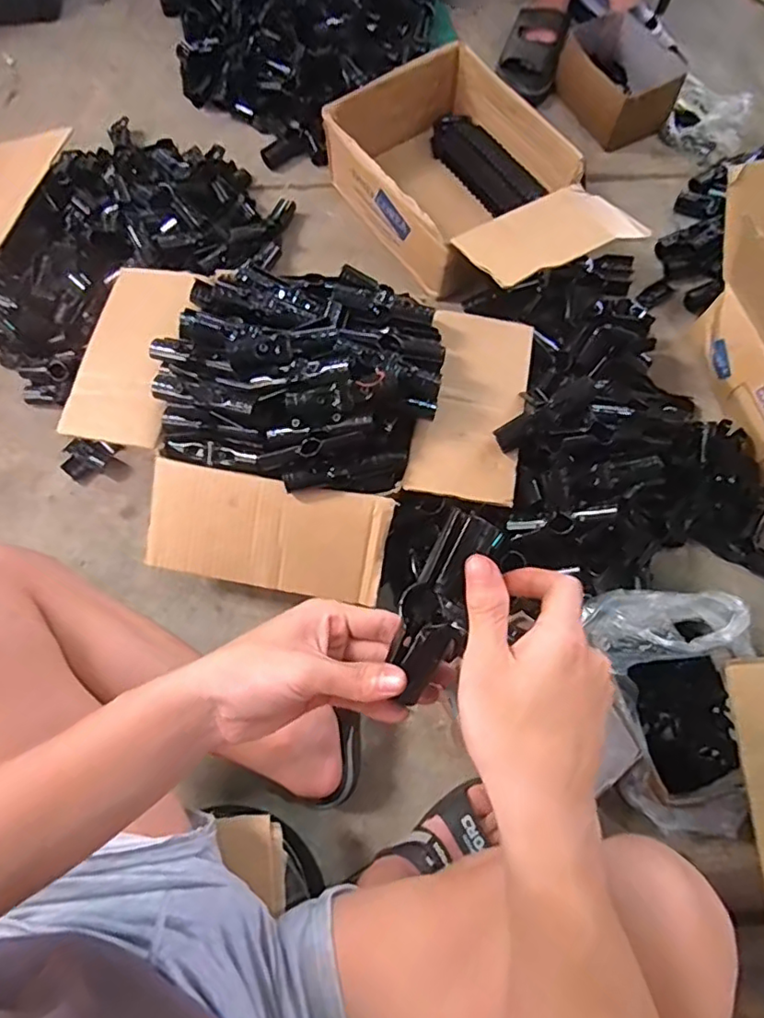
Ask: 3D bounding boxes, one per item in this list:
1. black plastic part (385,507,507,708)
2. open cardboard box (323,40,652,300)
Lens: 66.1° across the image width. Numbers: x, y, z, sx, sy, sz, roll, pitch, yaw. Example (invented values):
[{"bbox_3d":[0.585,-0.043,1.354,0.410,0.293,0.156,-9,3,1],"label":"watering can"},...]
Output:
[{"bbox_3d":[0.033,0.062,0.357,0.041,0.032,0.126,21,97,7],"label":"black plastic part"},{"bbox_3d":[0.151,-0.507,0.933,0.289,0.140,0.470,-34,75,-11],"label":"open cardboard box"}]

